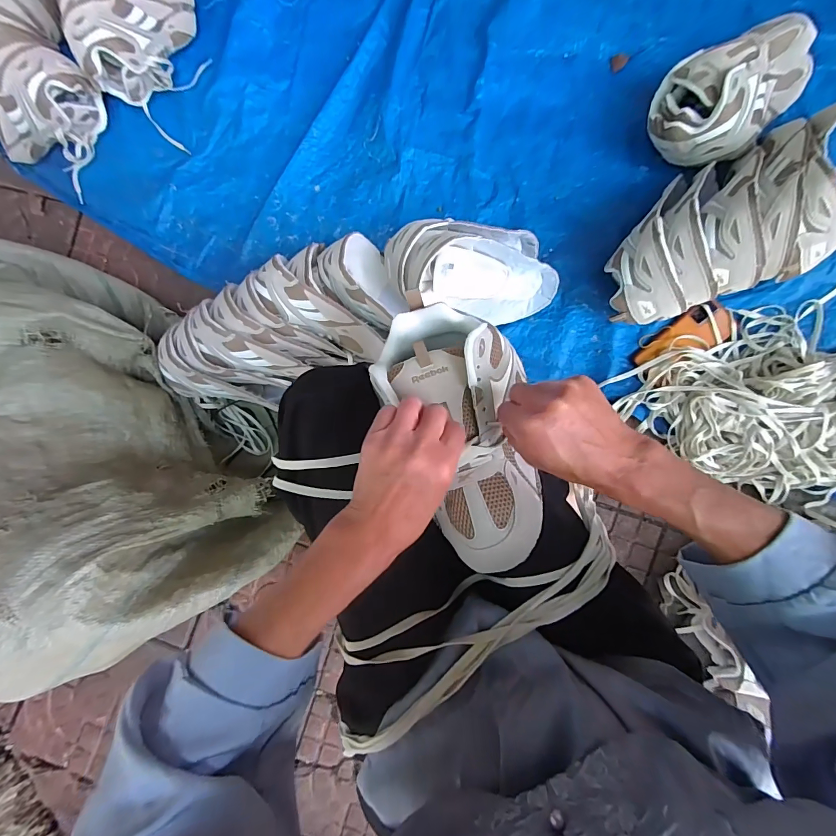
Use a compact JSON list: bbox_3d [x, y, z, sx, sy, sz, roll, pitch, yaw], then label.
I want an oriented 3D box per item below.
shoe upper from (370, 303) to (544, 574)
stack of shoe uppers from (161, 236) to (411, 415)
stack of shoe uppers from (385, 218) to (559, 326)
[{"bbox_3d":[0.043,0.012,0.359,0.126,0.065,0.246,-18,81,8],"label":"shoe upper"},{"bbox_3d":[-0.234,-0.140,0.672,0.406,0.145,0.204,-24,84,8],"label":"stack of shoe uppers"},{"bbox_3d":[0.088,-0.238,0.655,0.283,0.124,0.132,-1,88,9],"label":"stack of shoe uppers"}]

